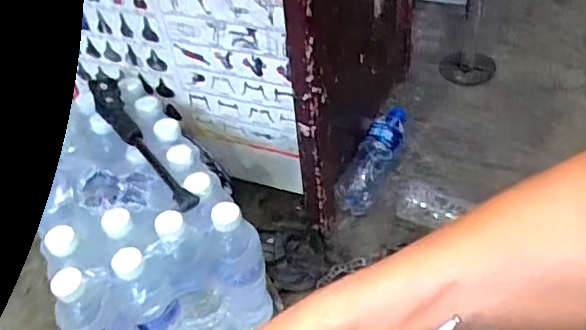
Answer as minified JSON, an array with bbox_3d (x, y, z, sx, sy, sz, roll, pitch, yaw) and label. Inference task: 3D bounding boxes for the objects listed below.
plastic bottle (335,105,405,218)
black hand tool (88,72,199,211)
[{"bbox_3d":[0.137,-0.011,0.960,0.057,0.062,0.226,14,48,20],"label":"plastic bottle"},{"bbox_3d":[-0.200,-0.035,0.738,0.039,0.036,0.275,-27,48,-19],"label":"black hand tool"}]

